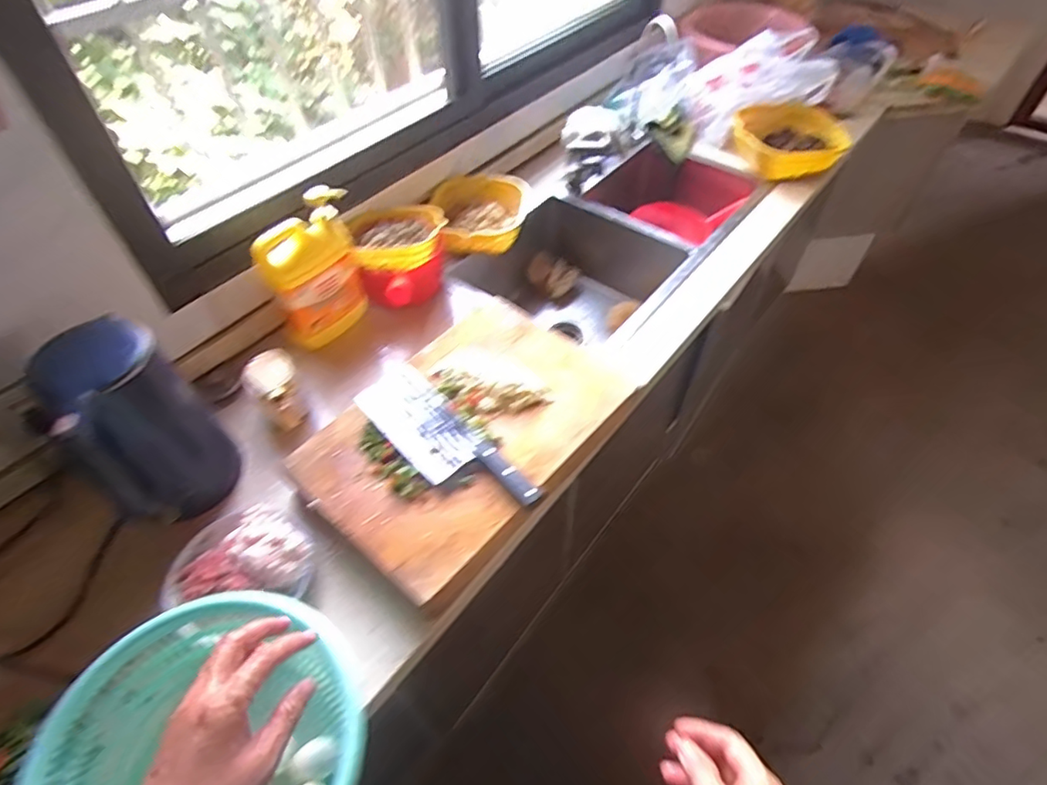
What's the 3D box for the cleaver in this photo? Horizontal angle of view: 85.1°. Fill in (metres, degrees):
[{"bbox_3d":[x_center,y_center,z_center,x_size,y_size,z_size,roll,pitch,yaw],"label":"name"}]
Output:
[{"bbox_3d":[-0.115,0.070,0.797,0.104,0.030,0.311,-35,59,-25],"label":"cleaver"}]

